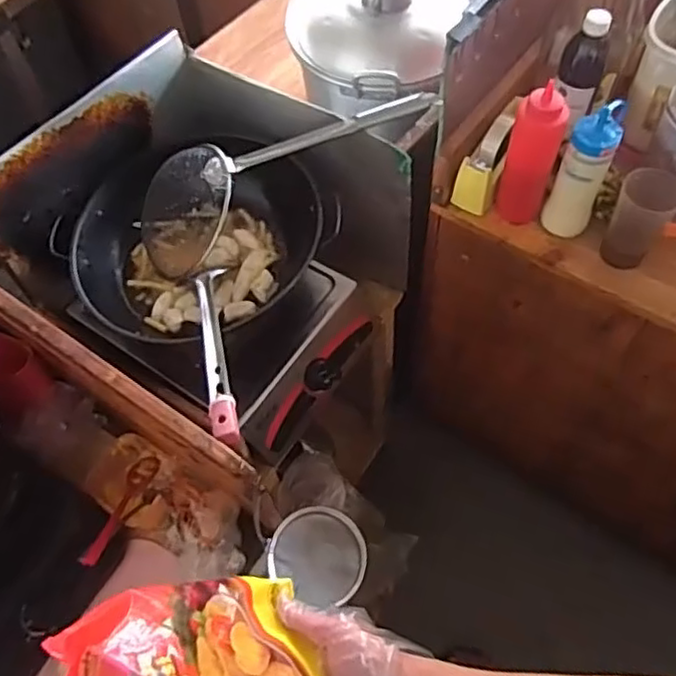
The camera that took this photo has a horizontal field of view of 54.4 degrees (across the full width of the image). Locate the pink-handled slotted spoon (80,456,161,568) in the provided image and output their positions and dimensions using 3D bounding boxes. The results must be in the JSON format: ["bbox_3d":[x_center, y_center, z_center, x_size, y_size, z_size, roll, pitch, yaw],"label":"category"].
[{"bbox_3d":[-0.270,0.209,0.820,0.031,0.025,0.187,4,24,6],"label":"pink-handled slotted spoon"}]

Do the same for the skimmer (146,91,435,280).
[{"bbox_3d":[-0.083,-0.223,0.859,0.430,0.109,0.112,-25,60,13],"label":"skimmer"}]

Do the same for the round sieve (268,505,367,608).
[{"bbox_3d":[-0.022,0.253,0.779,0.108,0.029,0.101,-2,60,3],"label":"round sieve"}]

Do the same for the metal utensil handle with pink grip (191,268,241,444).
[{"bbox_3d":[-0.139,0.007,0.765,0.034,0.023,0.297,-15,41,-4],"label":"metal utensil handle with pink grip"}]

